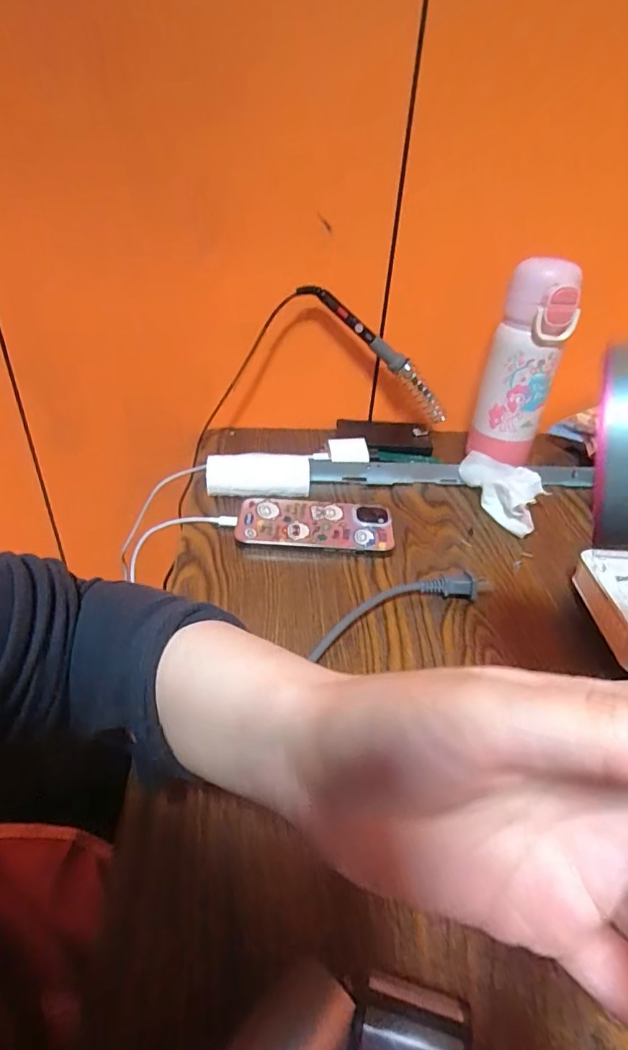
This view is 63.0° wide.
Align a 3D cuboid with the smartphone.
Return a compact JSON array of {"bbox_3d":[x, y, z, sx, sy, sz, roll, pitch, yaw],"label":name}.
[{"bbox_3d":[0.001,-0.002,0.484,0.142,0.013,0.076,5,36,0],"label":"smartphone"}]

